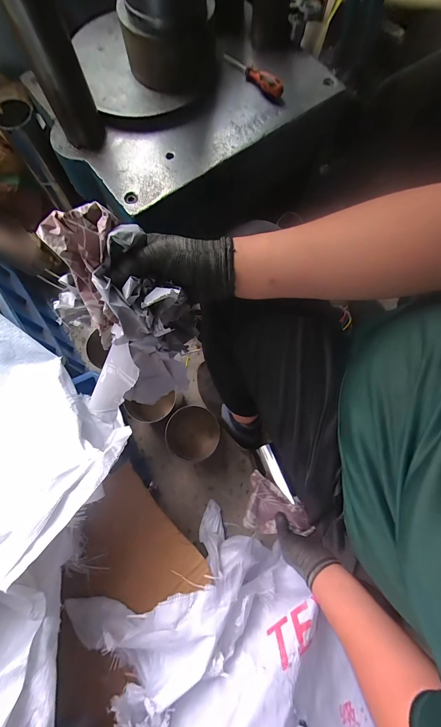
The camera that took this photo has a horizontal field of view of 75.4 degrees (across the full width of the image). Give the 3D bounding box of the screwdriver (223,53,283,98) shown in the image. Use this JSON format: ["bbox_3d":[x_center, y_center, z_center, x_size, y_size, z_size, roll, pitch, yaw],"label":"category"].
[{"bbox_3d":[0.058,-0.514,0.502,0.020,0.027,0.128,-40,79,-10],"label":"screwdriver"}]

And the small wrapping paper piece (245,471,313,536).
[{"bbox_3d":[0.124,0.303,0.599,0.127,0.066,0.111,11,75,3],"label":"small wrapping paper piece"}]

